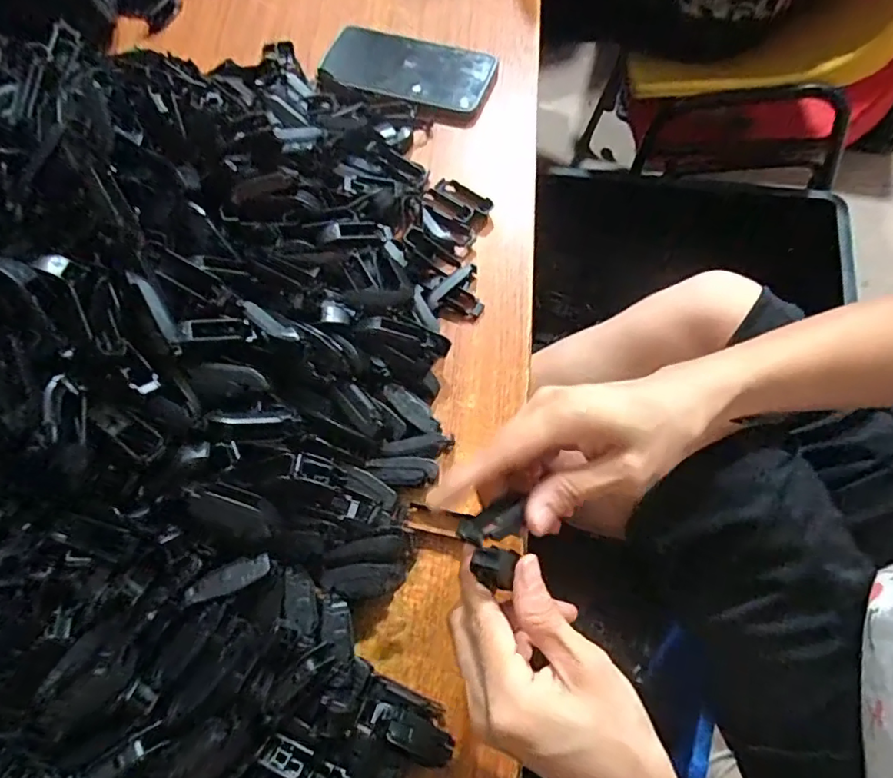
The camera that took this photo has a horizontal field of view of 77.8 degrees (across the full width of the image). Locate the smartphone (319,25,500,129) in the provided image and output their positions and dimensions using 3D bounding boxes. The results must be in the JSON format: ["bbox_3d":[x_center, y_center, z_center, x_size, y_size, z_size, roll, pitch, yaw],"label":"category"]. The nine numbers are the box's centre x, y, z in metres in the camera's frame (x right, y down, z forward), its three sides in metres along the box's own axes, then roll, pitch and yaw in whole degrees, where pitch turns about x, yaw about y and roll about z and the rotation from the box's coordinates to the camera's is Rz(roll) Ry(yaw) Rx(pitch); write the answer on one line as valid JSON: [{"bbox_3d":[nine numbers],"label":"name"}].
[{"bbox_3d":[-0.039,-0.302,0.523,0.164,0.008,0.084,22,70,12],"label":"smartphone"}]

